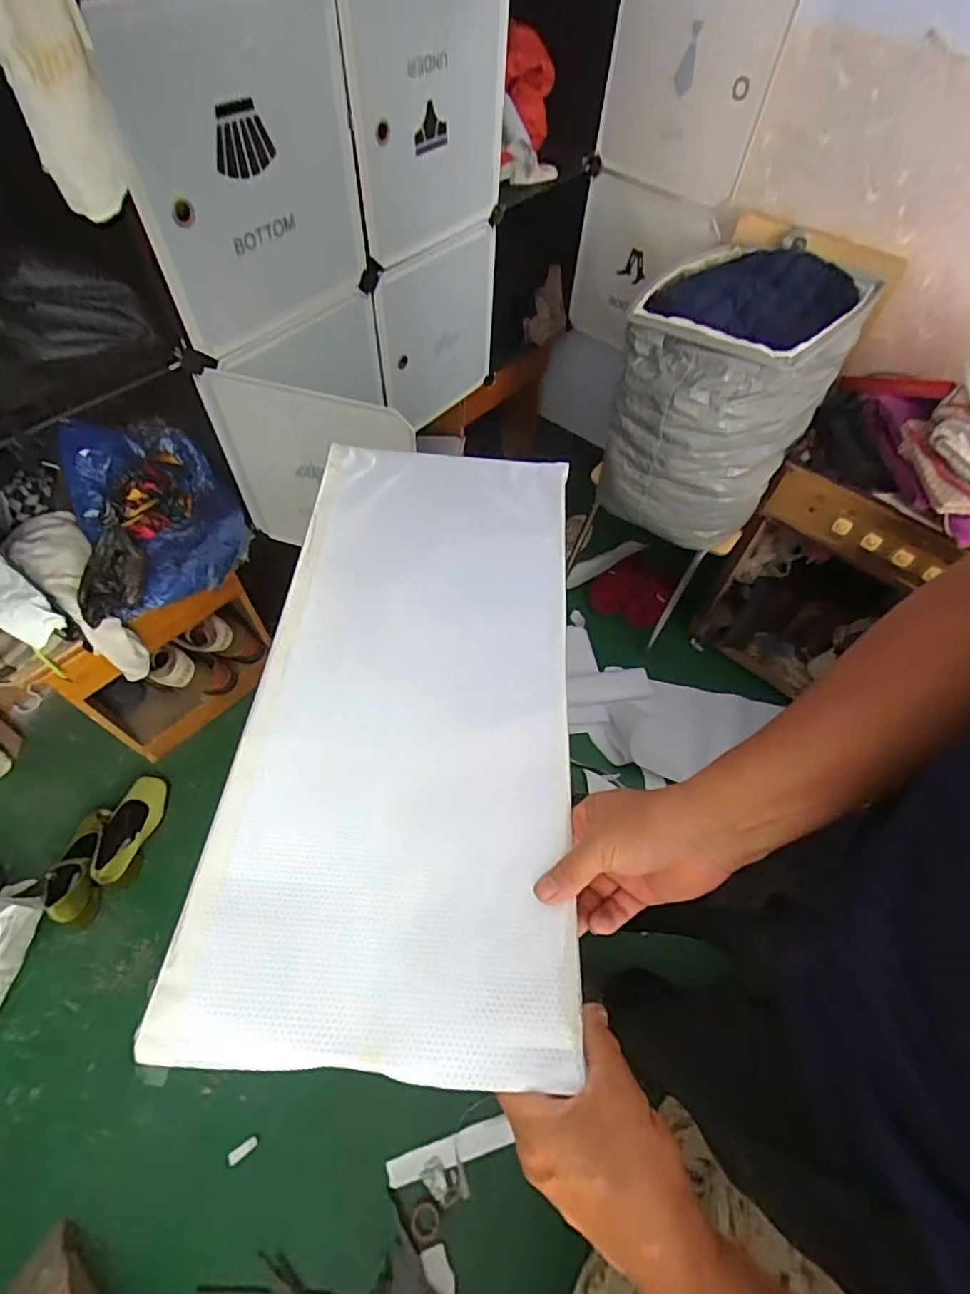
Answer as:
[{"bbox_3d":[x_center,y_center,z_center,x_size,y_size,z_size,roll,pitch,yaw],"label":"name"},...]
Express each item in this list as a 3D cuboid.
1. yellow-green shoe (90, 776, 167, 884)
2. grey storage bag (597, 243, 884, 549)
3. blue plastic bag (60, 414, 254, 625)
[{"bbox_3d":[-0.796,0.411,1.242,0.091,0.071,0.239,5,57,1],"label":"yellow-green shoe"},{"bbox_3d":[0.505,-0.548,1.177,0.370,0.398,0.499,27,60,15],"label":"grey storage bag"},{"bbox_3d":[-0.607,-0.252,1.006,0.267,0.151,0.368,-33,64,-21],"label":"blue plastic bag"}]

